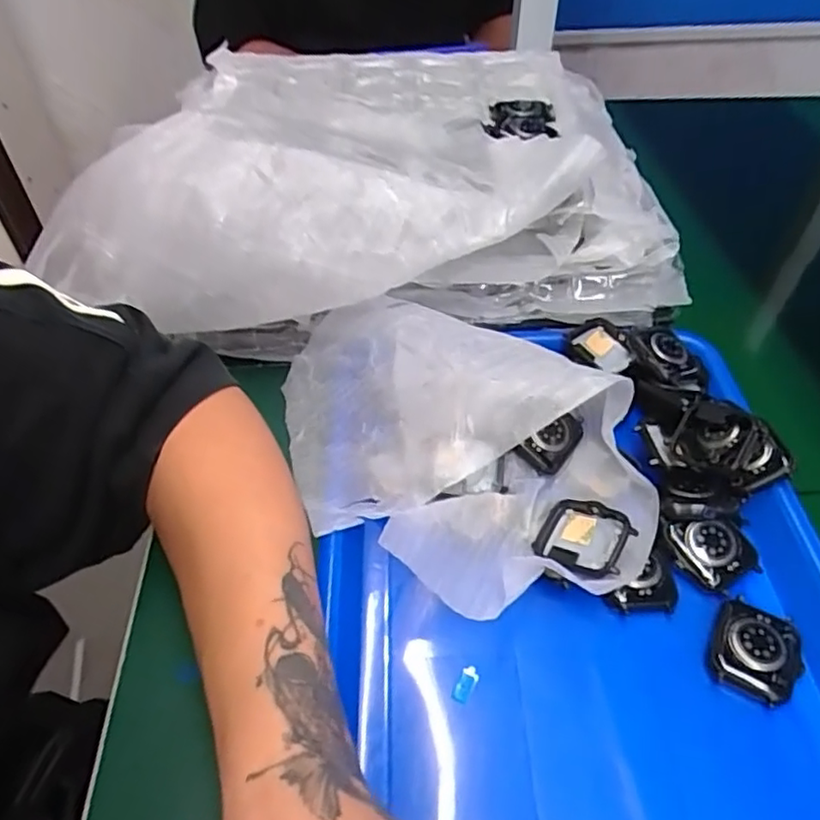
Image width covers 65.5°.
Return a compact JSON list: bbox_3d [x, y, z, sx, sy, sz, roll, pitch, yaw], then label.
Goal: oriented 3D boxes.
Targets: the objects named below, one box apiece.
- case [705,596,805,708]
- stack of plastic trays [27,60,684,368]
[{"bbox_3d":[0.163,0.113,0.299,0.038,0.009,0.042,25,52,22],"label":"case"},{"bbox_3d":[-0.022,-0.181,0.487,0.399,0.121,0.299,-2,47,-1],"label":"stack of plastic trays"}]

